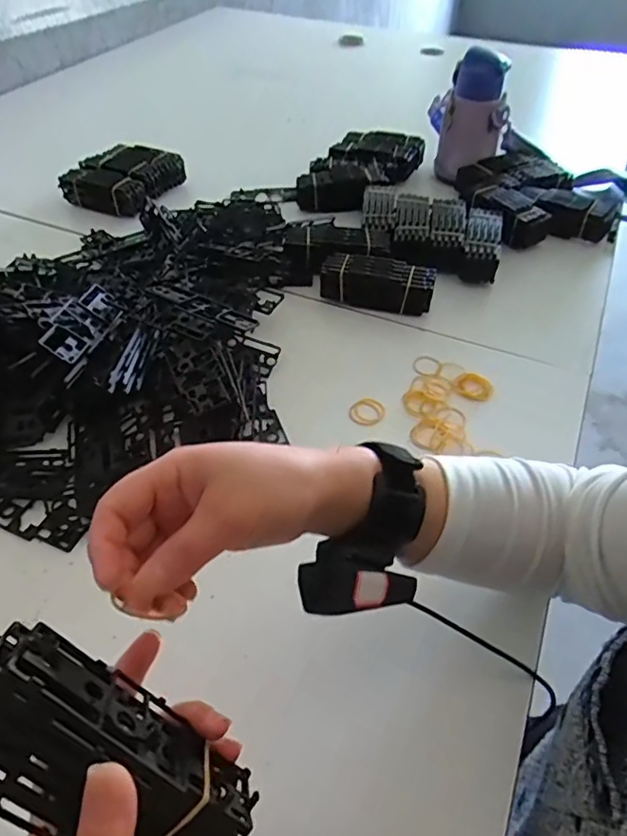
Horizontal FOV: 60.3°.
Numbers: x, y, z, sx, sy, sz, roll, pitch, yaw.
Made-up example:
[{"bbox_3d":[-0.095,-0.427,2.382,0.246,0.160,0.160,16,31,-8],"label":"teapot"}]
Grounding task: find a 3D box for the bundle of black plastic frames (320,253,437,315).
[{"bbox_3d":[0.074,-0.156,0.627,0.126,0.056,0.042,10,48,11],"label":"bundle of black plastic frames"}]

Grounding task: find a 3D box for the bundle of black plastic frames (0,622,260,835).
[{"bbox_3d":[-0.088,0.140,0.226,0.131,0.053,0.045,43,85,-14],"label":"bundle of black plastic frames"}]

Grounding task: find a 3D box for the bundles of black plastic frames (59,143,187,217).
[{"bbox_3d":[-0.278,-0.356,0.804,0.146,0.049,0.141,19,50,18],"label":"bundles of black plastic frames"}]

